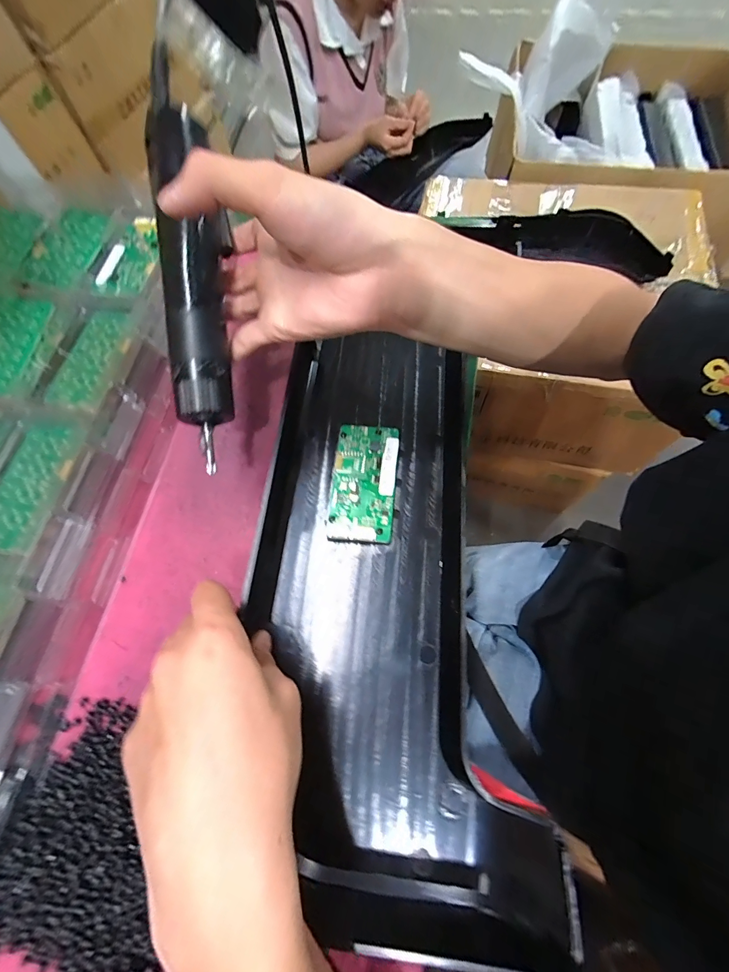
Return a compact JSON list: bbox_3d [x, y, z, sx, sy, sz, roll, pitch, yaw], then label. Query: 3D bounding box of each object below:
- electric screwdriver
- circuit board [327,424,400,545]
[{"bbox_3d":[-0.103,-0.125,0.235,0.036,0.036,0.222,-7,86,-5],"label":"electric screwdriver"},{"bbox_3d":[0.000,-0.005,0.294,0.048,0.008,0.096,5,67,4],"label":"circuit board"}]

